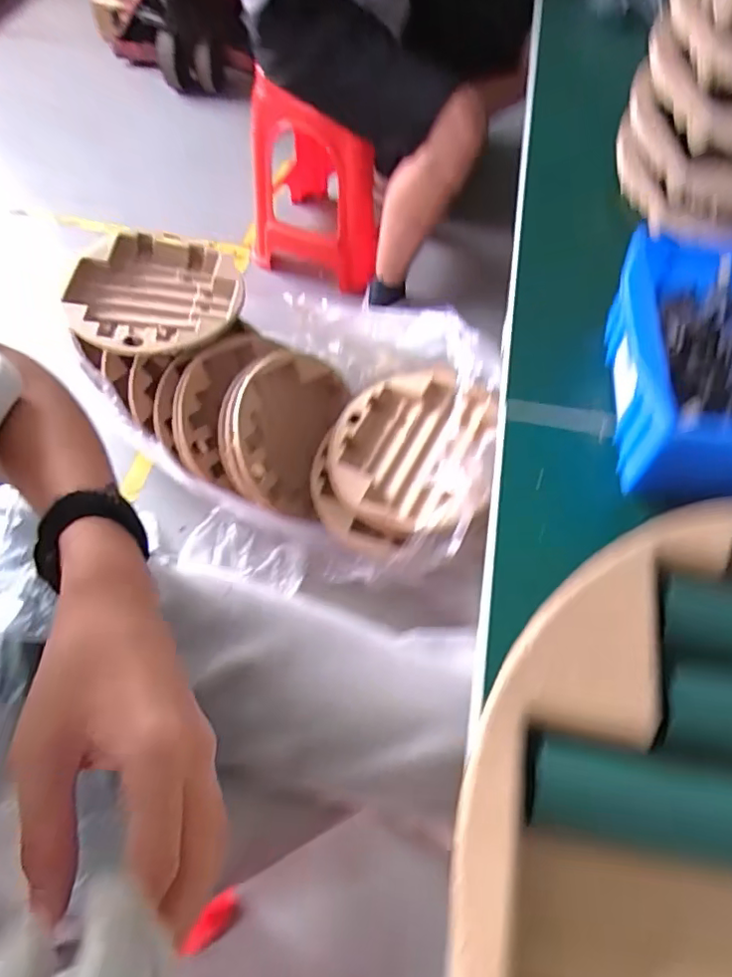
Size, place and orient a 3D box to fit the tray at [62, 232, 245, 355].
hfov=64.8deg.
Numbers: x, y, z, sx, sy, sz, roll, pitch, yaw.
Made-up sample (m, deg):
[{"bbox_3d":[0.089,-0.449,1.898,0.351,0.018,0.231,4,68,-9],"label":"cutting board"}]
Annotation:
[{"bbox_3d":[-0.388,-0.373,1.066,0.295,0.054,0.292,1,60,-1],"label":"tray"}]

